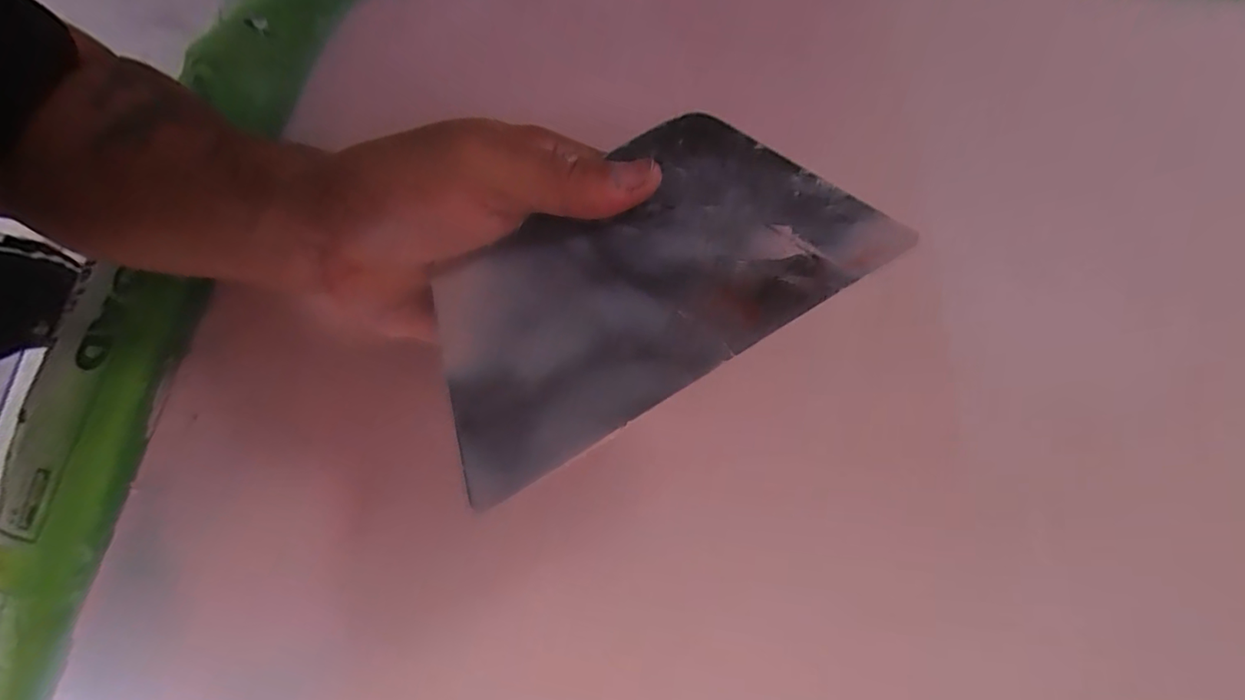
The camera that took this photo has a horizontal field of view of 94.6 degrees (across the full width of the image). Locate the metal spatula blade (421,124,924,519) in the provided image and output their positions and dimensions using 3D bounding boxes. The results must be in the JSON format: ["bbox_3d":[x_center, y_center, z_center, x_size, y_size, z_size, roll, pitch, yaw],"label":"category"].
[{"bbox_3d":[0.002,-0.025,0.178,0.134,0.004,0.086,-31,58,-7],"label":"metal spatula blade"}]

